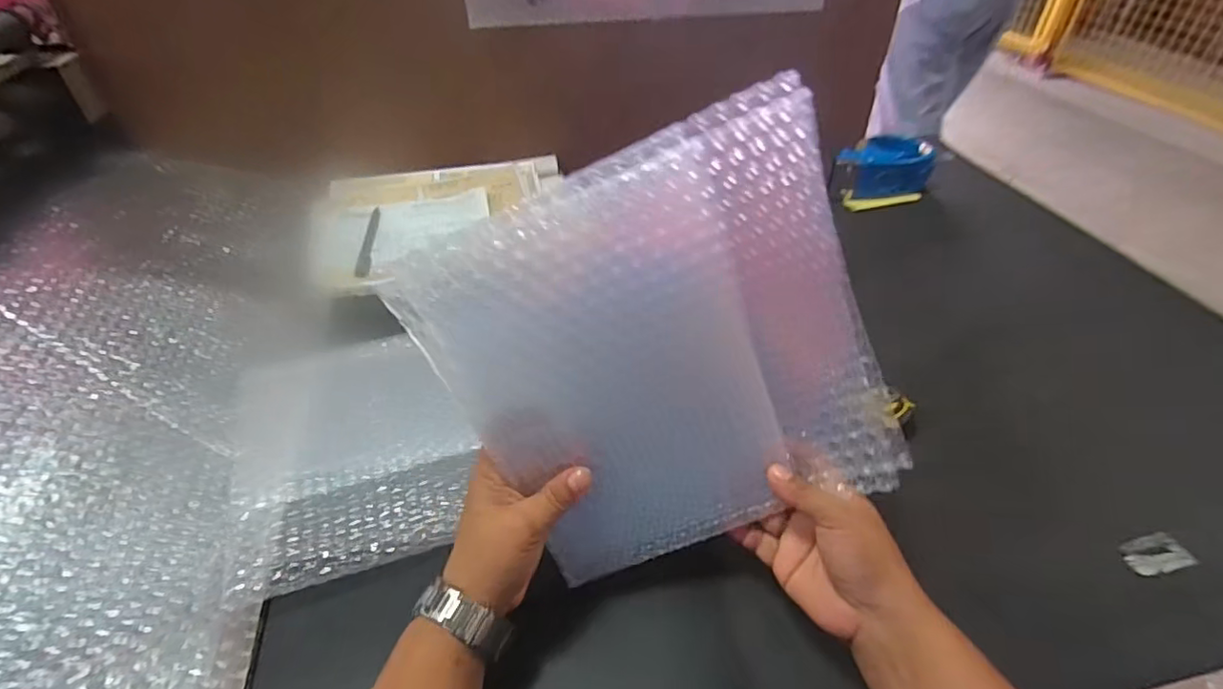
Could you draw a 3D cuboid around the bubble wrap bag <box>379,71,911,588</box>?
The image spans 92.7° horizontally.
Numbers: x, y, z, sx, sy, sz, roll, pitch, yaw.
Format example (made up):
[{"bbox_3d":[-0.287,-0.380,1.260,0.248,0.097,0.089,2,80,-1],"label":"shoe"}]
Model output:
[{"bbox_3d":[0.036,0.017,0.345,0.233,0.247,0.028,-24,27,1],"label":"bubble wrap bag"}]

